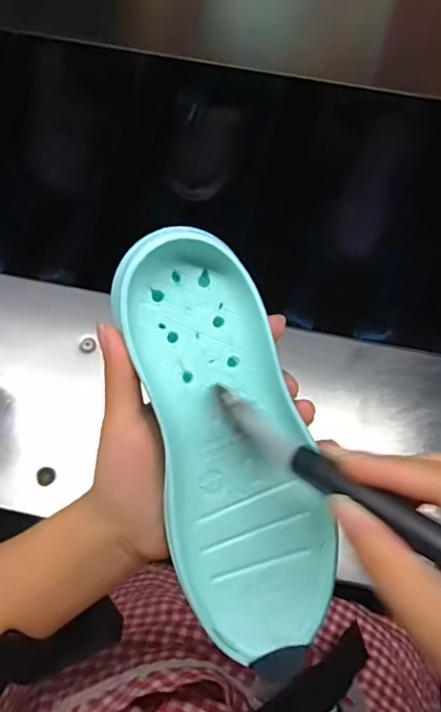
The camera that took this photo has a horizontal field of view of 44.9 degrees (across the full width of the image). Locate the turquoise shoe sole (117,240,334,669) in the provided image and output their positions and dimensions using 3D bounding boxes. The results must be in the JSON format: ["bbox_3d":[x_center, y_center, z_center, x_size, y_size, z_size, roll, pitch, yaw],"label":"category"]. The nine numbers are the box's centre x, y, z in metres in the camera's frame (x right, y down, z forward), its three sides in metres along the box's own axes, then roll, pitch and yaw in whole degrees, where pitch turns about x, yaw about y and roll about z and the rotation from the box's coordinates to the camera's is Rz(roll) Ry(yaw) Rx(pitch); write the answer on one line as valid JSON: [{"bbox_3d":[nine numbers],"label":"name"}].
[{"bbox_3d":[0.005,0.043,0.259,0.074,0.024,0.192,-15,92,-5],"label":"turquoise shoe sole"}]

